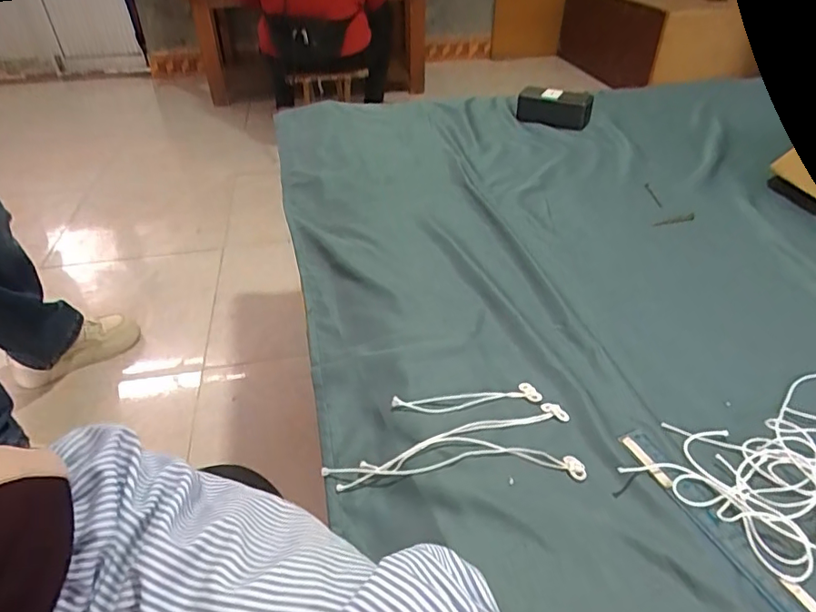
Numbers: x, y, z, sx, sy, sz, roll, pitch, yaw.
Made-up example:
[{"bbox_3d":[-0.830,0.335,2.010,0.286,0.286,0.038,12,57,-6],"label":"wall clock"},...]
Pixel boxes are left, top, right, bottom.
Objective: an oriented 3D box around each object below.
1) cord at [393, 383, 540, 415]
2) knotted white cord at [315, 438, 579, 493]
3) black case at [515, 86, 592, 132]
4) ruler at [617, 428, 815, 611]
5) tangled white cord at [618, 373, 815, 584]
[{"bbox_3d":[0.050,0.079,0.437,0.125,0.011,0.020,-7,39,-8],"label":"cord"},{"bbox_3d":[0.035,0.116,0.395,0.192,0.011,0.033,-2,39,-2],"label":"knotted white cord"},{"bbox_3d":[0.266,-0.362,0.952,0.128,0.053,0.050,16,41,19],"label":"black case"},{"bbox_3d":[0.213,0.148,0.368,0.027,0.007,0.156,-14,41,-21],"label":"ruler"},{"bbox_3d":[0.290,0.104,0.416,0.229,0.019,0.117,-29,46,-31],"label":"tangled white cord"}]

